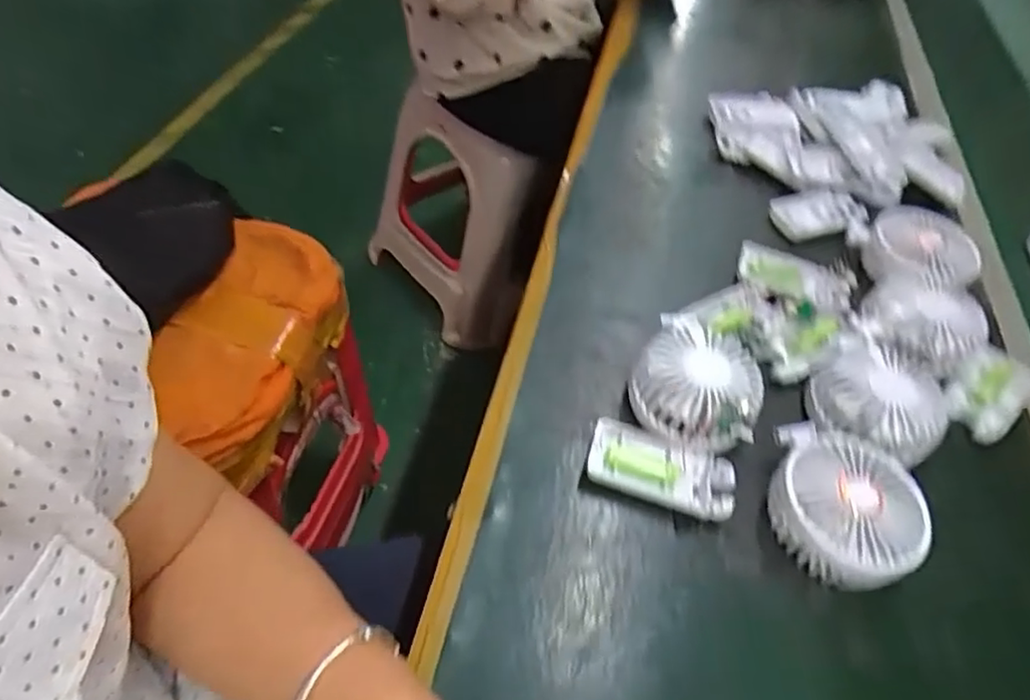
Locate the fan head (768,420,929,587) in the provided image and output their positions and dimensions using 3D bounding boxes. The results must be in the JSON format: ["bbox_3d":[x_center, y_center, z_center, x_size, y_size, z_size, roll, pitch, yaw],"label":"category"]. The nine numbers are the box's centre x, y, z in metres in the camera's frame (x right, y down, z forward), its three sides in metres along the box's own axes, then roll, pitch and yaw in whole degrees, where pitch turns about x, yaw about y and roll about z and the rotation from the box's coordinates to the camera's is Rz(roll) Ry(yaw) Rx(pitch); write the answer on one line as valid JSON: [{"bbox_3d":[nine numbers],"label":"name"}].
[{"bbox_3d":[0.208,0.099,0.410,0.086,0.045,0.102,20,51,4],"label":"fan head"}]

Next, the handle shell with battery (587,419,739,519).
[{"bbox_3d":[0.097,0.081,0.429,0.095,0.016,0.049,20,51,4],"label":"handle shell with battery"}]

